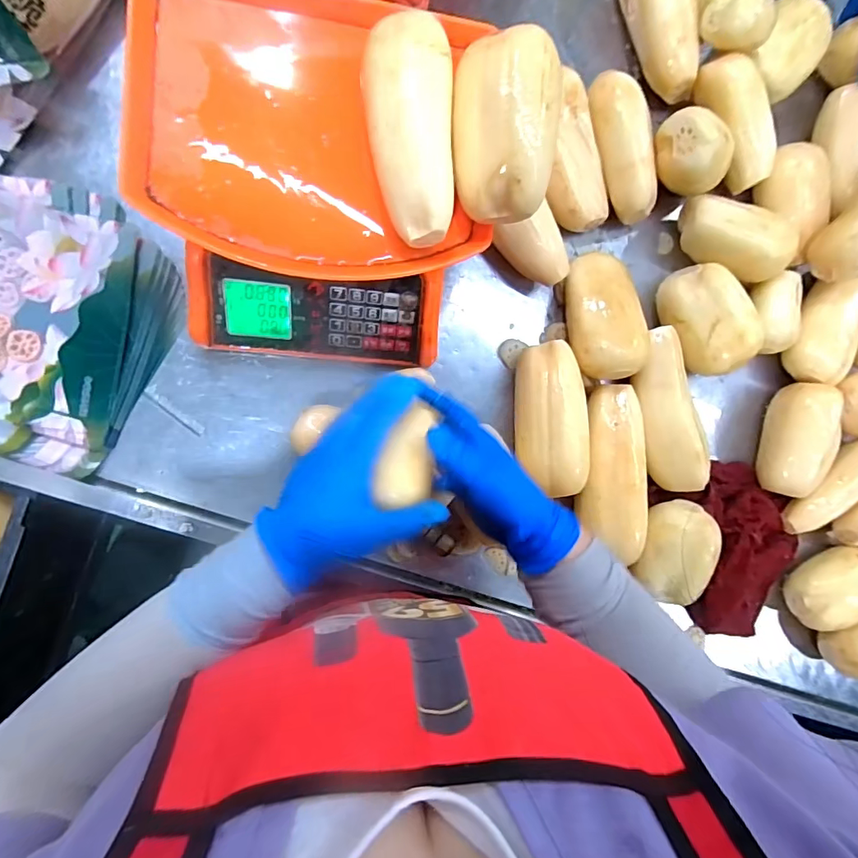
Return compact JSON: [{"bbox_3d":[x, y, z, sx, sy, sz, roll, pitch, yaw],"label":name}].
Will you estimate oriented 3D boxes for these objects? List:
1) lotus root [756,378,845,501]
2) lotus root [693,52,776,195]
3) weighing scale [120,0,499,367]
[{"bbox_3d":[0.435,0.013,0.562,0.071,0.063,0.131,5,90,-9],"label":"lotus root"},{"bbox_3d":[0.348,-0.341,0.526,0.053,0.046,0.139,-30,96,-8],"label":"lotus root"},{"bbox_3d":[-0.096,-0.209,0.420,0.281,0.111,0.276,4,90,-9],"label":"weighing scale"}]

